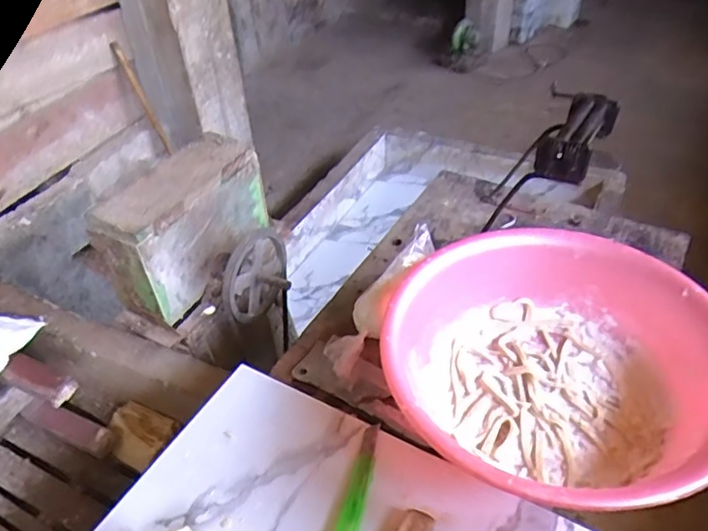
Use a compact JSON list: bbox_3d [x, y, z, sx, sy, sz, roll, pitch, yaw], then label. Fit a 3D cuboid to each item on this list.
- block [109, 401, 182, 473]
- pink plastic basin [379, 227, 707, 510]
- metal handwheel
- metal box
[{"bbox_3d":[-0.445,0.346,1.163,0.136,0.031,0.112,14,43,21],"label":"block"},{"bbox_3d":[0.251,0.115,0.719,0.408,0.145,0.404,-3,39,2],"label":"pink plastic basin"},{"bbox_3d":[-0.177,0.024,1.185,0.098,0.194,0.203,12,12,23],"label":"metal handwheel"},{"bbox_3d":[-0.341,-0.089,1.171,0.130,0.220,0.355,18,45,25],"label":"metal box"}]

